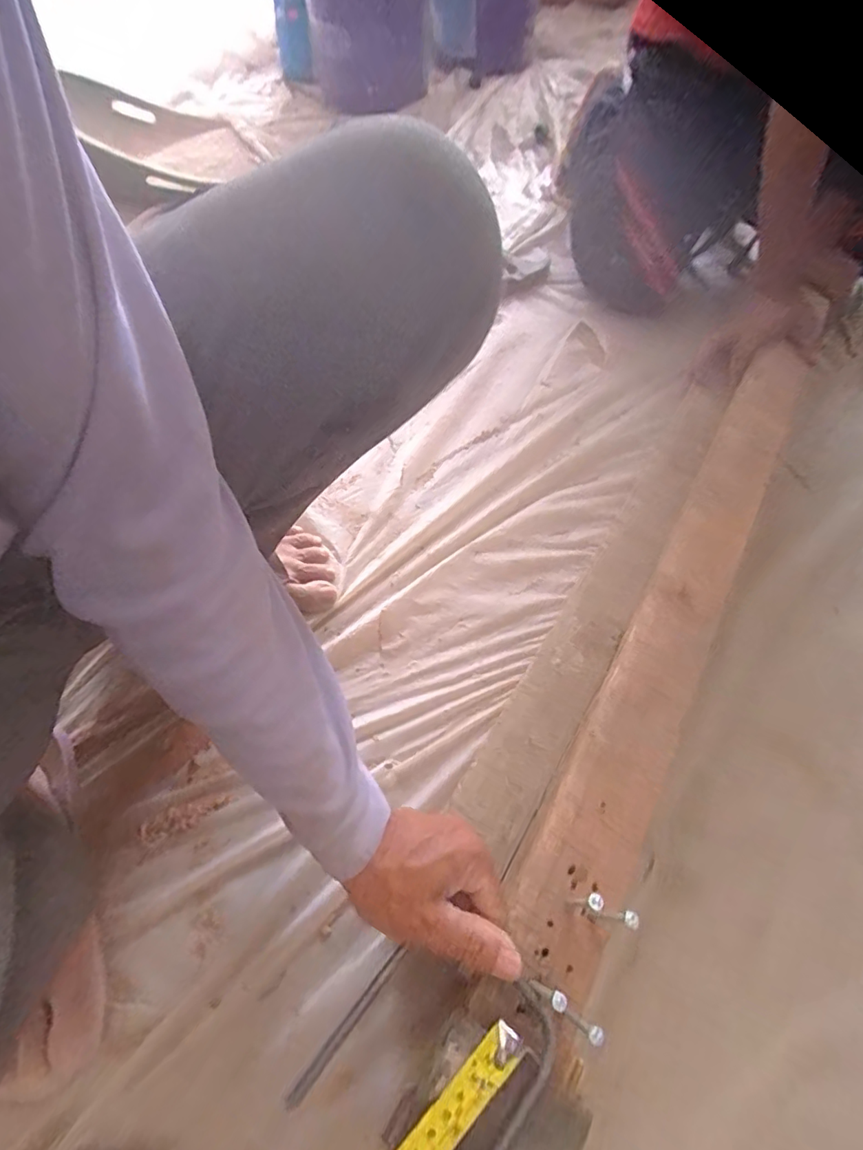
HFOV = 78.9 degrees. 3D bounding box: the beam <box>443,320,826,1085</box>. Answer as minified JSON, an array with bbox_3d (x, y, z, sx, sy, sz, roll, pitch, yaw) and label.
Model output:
[{"bbox_3d":[0.210,0.007,0.497,0.132,0.097,0.717,28,62,17],"label":"beam"}]

